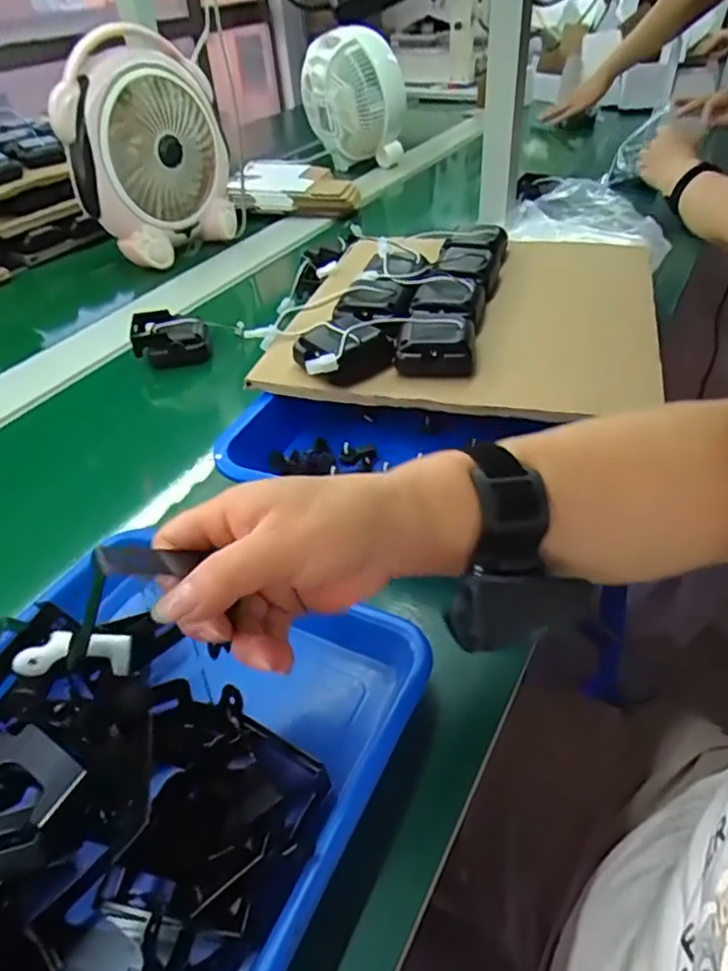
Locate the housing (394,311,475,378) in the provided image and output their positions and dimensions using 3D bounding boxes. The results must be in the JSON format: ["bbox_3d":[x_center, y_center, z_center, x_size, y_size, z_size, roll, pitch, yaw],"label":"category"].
[{"bbox_3d":[0.062,-0.126,0.526,0.063,0.029,0.078,4,43,11],"label":"housing"}]

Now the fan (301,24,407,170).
[{"bbox_3d":[-0.018,-0.739,1.180,0.191,0.193,0.122,-6,42,0],"label":"fan"}]

